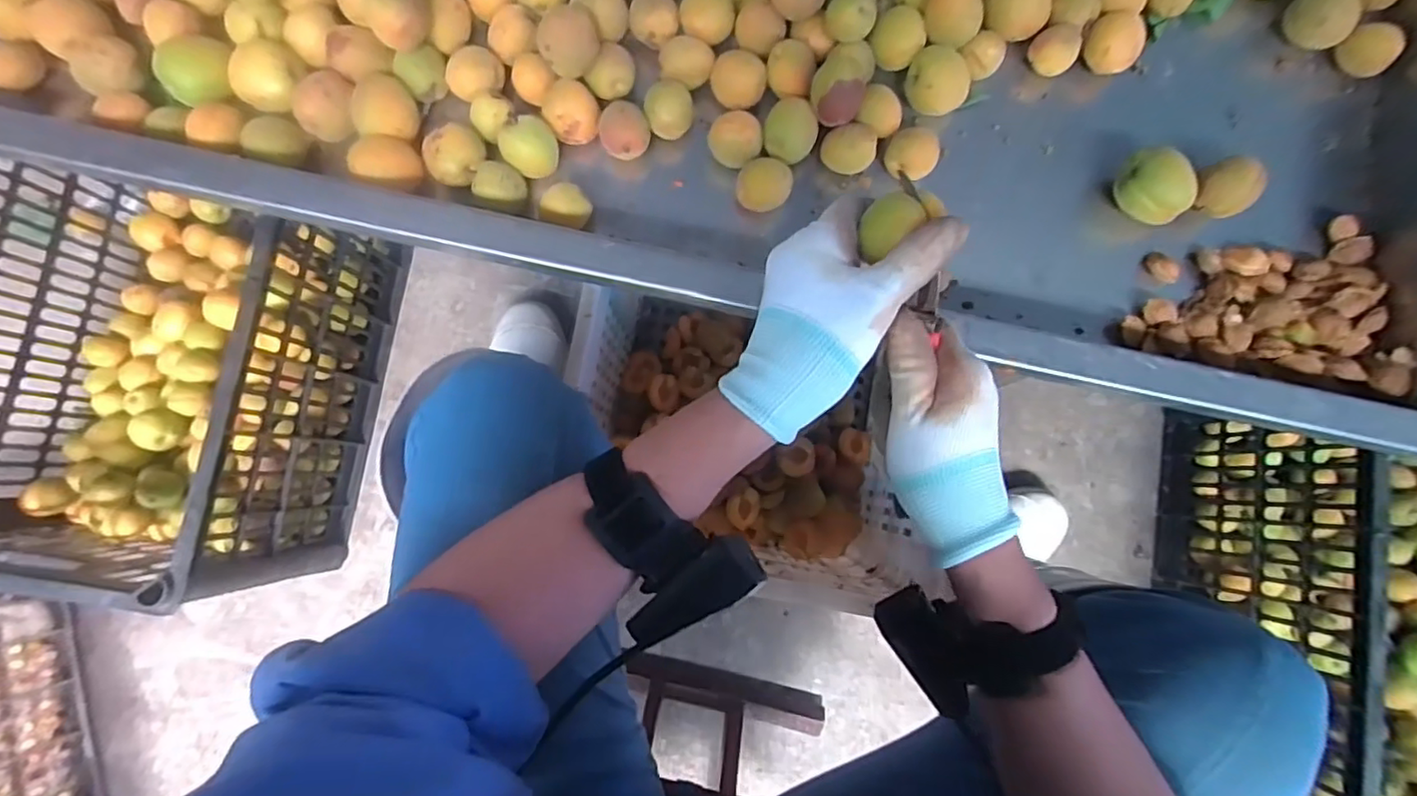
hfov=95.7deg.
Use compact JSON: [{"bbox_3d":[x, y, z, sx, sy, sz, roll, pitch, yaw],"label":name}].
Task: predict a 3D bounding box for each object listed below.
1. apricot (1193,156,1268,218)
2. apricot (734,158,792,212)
[{"bbox_3d":[0.354,-0.144,0.441,0.031,0.038,0.038,-27,84,-5],"label":"apricot"},{"bbox_3d":[0.038,-0.145,0.447,0.036,0.029,0.031,13,82,0],"label":"apricot"}]

